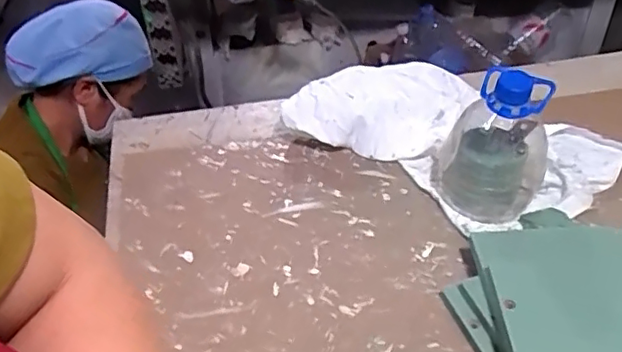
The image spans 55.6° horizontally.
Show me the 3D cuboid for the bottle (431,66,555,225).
[{"bbox_3d":[0.176,-0.033,0.551,0.103,0.144,0.080,9,43,10],"label":"bottle"}]

